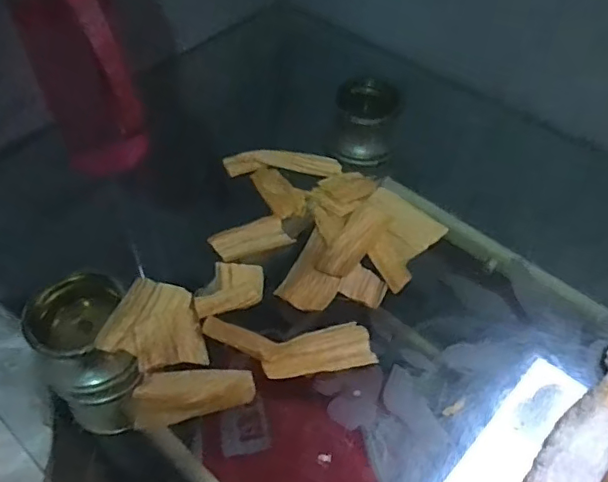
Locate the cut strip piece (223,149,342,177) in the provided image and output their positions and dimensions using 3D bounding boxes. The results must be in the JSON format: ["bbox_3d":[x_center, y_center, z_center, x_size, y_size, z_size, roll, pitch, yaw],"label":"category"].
[{"bbox_3d":[-0.018,-0.065,0.478,0.096,0.012,0.024,2,51,0],"label":"cut strip piece"}]

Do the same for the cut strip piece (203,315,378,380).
[{"bbox_3d":[-0.011,0.071,0.370,0.110,0.011,0.043,1,51,-1],"label":"cut strip piece"}]

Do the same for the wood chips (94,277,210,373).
[{"bbox_3d":[-0.097,0.057,0.383,0.073,0.004,0.062,14,52,10],"label":"wood chips"}]

